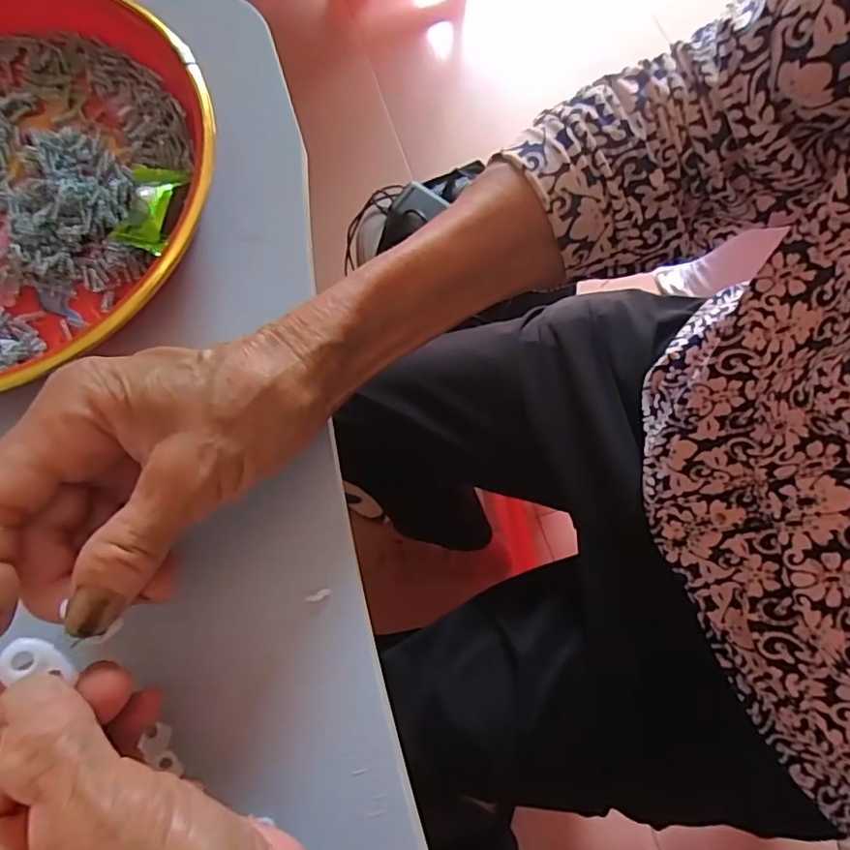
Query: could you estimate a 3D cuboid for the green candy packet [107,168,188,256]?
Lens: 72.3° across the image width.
[{"bbox_3d":[-0.130,-0.103,0.269,0.026,0.013,0.047,6,74,4],"label":"green candy packet"}]

